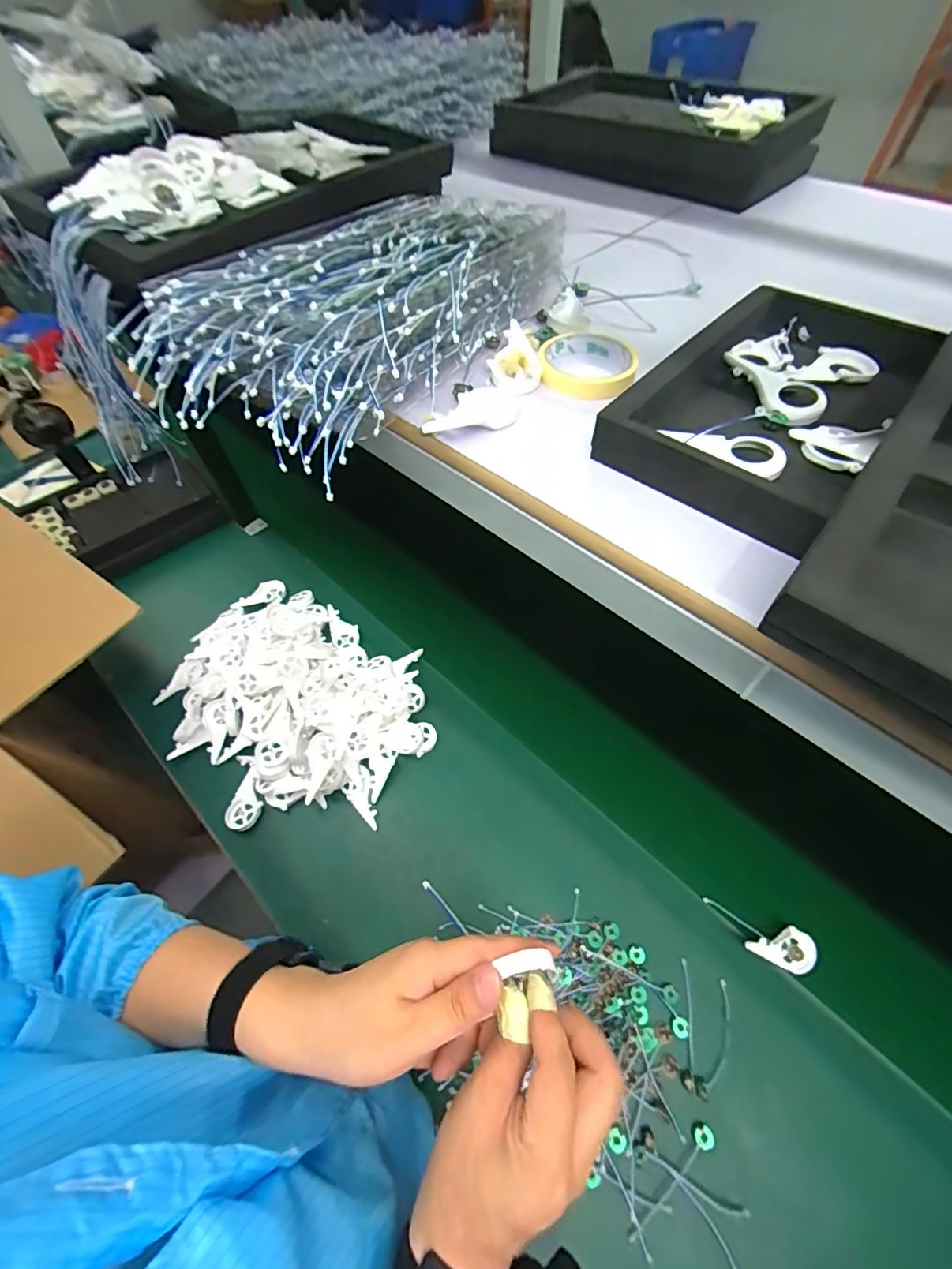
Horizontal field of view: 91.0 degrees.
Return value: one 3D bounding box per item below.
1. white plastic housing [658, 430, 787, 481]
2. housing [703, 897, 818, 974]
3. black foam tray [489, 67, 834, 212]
[{"bbox_3d":[0.184,-0.139,0.344,0.084,0.014,0.038,34,65,23],"label":"white plastic housing"},{"bbox_3d":[0.341,0.362,0.557,0.120,0.033,0.046,14,59,13],"label":"housing"},{"bbox_3d":[0.270,-0.789,0.721,0.467,0.056,0.326,30,64,21],"label":"black foam tray"}]

